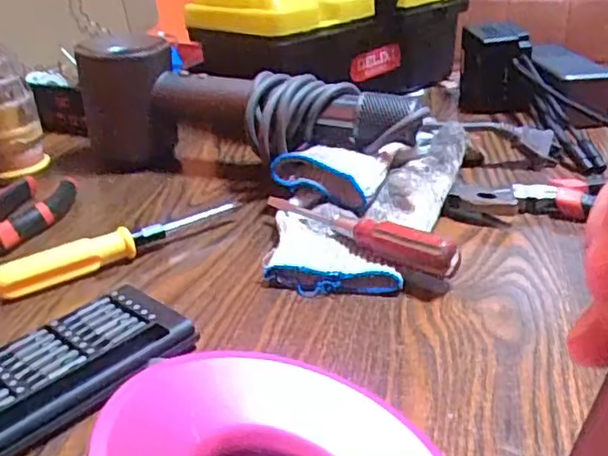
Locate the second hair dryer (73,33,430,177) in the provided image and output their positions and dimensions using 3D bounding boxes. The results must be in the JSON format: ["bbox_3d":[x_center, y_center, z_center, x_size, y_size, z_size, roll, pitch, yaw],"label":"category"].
[{"bbox_3d":[-0.047,-0.095,0.519,0.274,0.104,0.103,8,29,19],"label":"second hair dryer"}]

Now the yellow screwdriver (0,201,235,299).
[{"bbox_3d":[-0.112,0.009,0.403,0.159,0.018,0.016,-21,33,-32],"label":"yellow screwdriver"}]

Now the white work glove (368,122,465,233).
[{"bbox_3d":[0.082,-0.039,0.448,0.046,0.023,0.113,17,57,29],"label":"white work glove"}]

